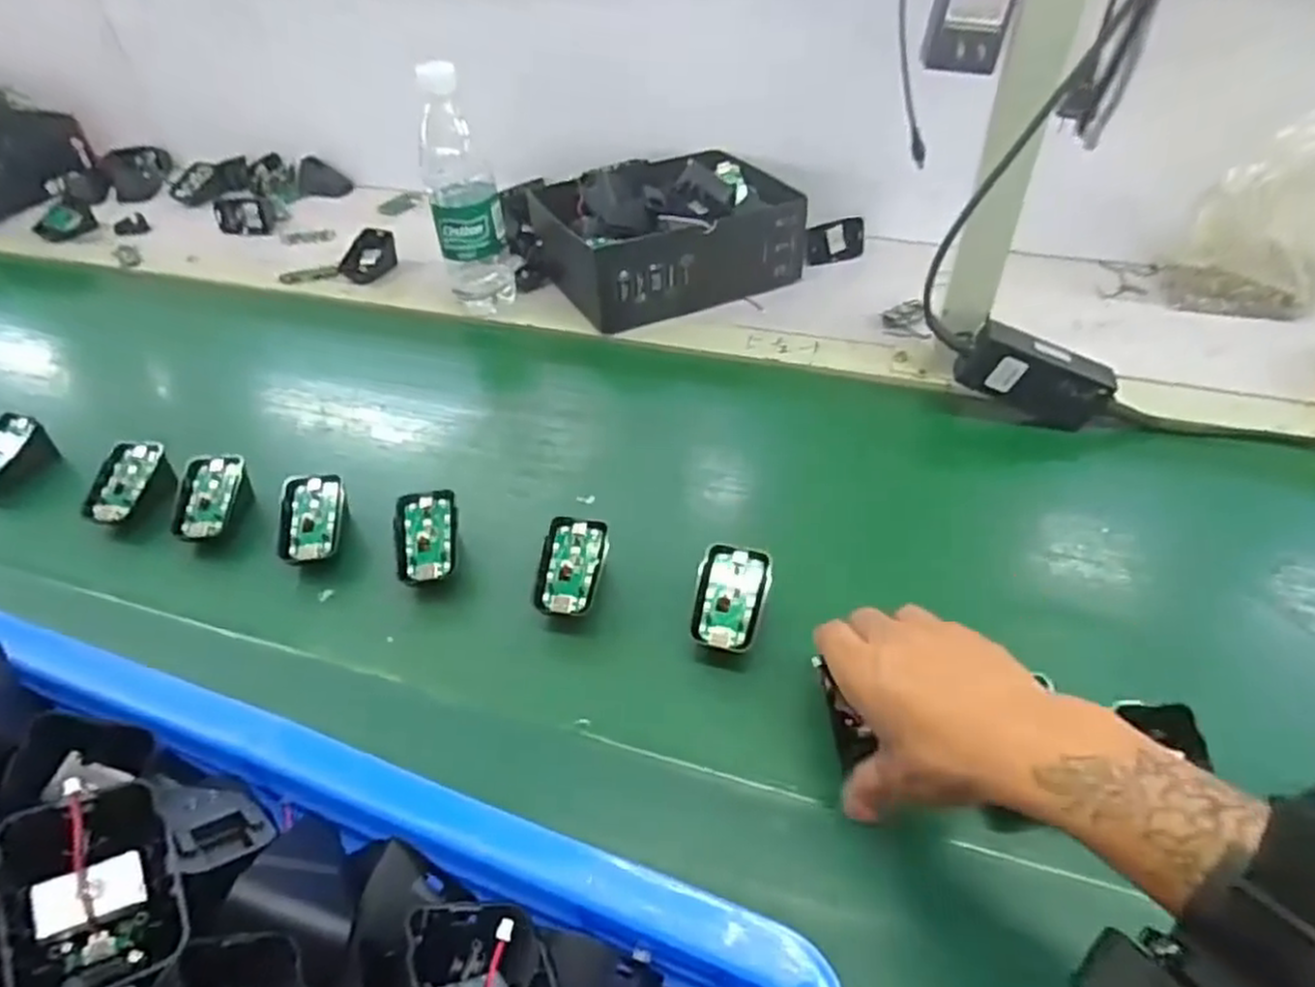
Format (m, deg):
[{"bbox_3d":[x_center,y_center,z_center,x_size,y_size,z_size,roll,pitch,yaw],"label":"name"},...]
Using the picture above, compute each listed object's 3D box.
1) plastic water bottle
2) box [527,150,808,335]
[{"bbox_3d":[-0.186,-0.285,0.724,0.069,0.223,0.070,-13,46,-10],"label":"plastic water bottle"},{"bbox_3d":[0.017,-0.277,0.792,0.251,0.089,0.173,-22,48,-18],"label":"box"}]

